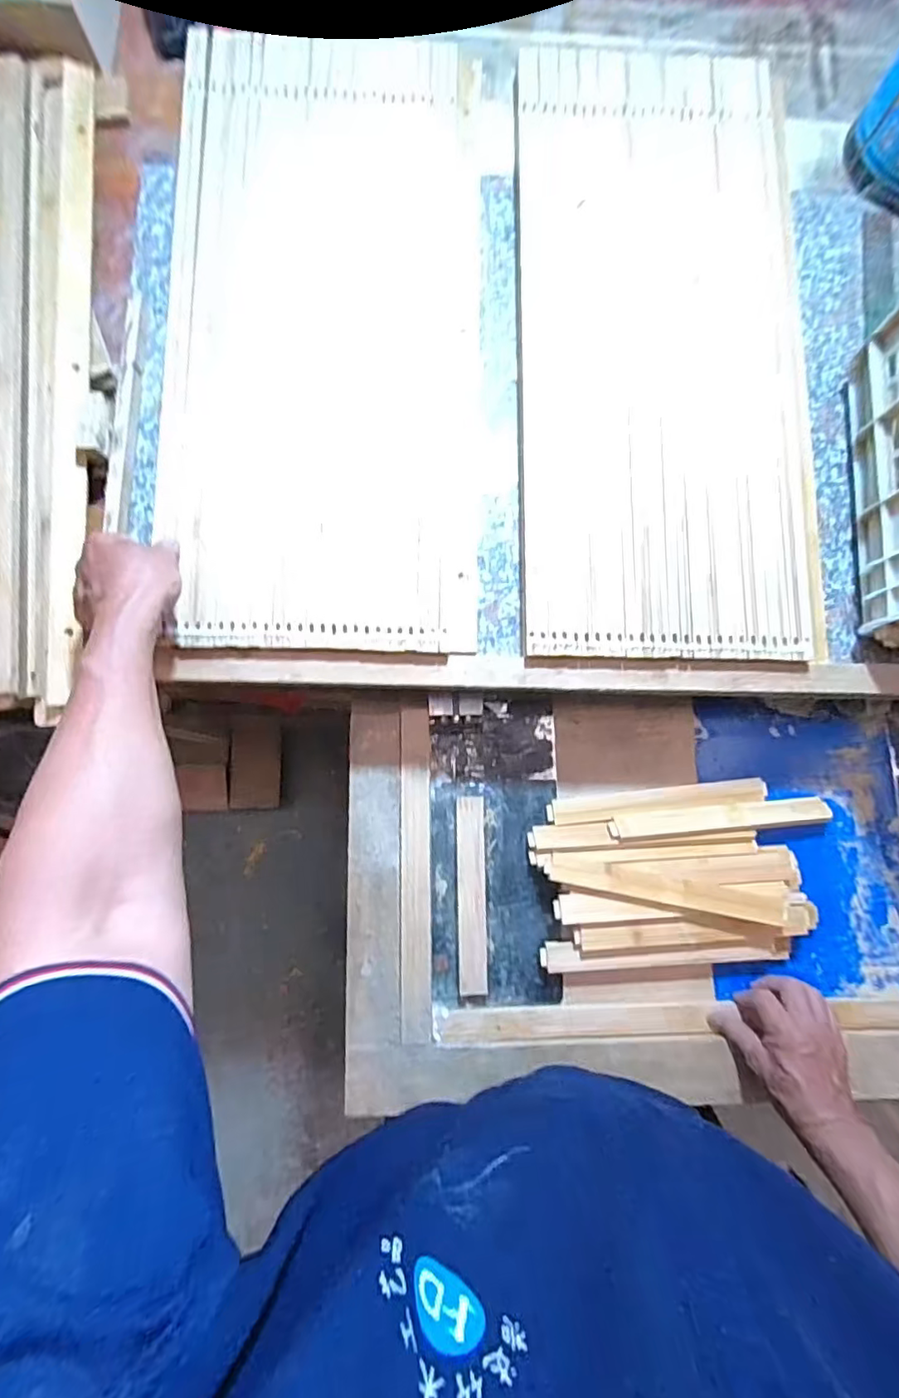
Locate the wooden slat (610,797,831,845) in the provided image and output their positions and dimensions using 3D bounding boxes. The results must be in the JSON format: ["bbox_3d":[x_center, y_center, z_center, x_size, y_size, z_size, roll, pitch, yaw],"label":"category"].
[{"bbox_3d":[0.305,0.134,0.614,0.251,0.010,0.030,-5,70,-4],"label":"wooden slat"}]

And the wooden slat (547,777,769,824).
[{"bbox_3d":[0.238,0.116,0.623,0.249,0.014,0.028,-6,82,-3],"label":"wooden slat"}]

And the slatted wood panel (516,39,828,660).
[{"bbox_3d":[0.227,-0.379,0.573,0.303,0.021,0.677,0,82,-2],"label":"slatted wood panel"}]

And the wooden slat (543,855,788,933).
[{"bbox_3d":[0.234,0.205,0.584,0.256,0.012,0.037,13,72,-1],"label":"wooden slat"}]

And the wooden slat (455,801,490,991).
[{"bbox_3d":[0.025,0.215,0.604,0.032,0.015,0.206,-1,82,-3],"label":"wooden slat"}]

